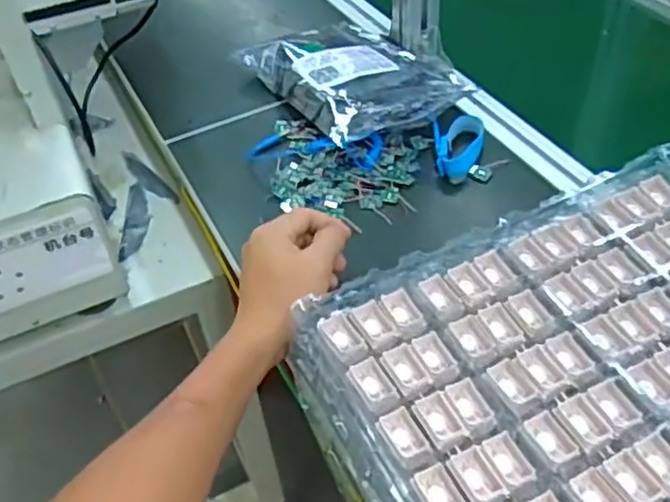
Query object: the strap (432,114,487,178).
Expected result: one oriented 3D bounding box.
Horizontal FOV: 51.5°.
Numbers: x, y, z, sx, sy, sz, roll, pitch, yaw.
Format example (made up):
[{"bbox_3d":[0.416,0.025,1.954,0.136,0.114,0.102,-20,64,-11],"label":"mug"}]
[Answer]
[{"bbox_3d":[0.124,-0.105,0.688,0.050,0.020,0.076,-2,45,3],"label":"strap"}]

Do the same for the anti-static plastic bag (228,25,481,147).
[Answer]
[{"bbox_3d":[0.025,-0.210,0.786,0.194,0.039,0.258,-26,49,-19],"label":"anti-static plastic bag"}]

